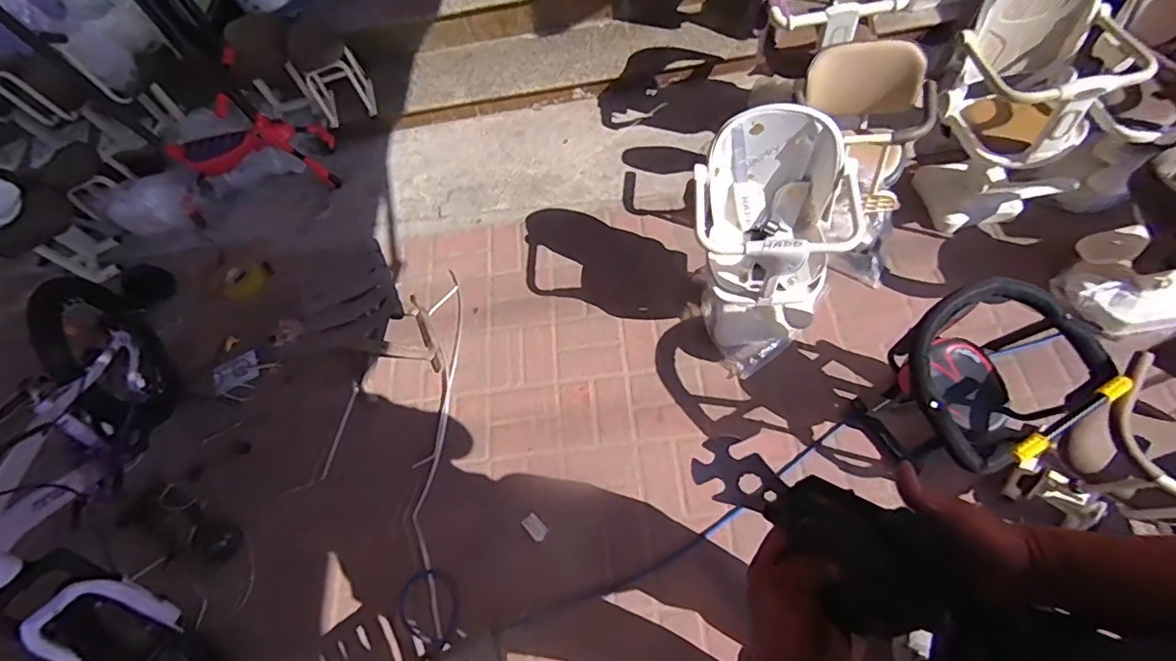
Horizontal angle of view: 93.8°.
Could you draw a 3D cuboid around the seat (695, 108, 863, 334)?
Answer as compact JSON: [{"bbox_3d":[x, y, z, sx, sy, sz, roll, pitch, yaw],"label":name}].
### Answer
[{"bbox_3d":[0.417,-0.218,1.341,0.324,0.567,0.305,1,65,3],"label":"seat"}]

